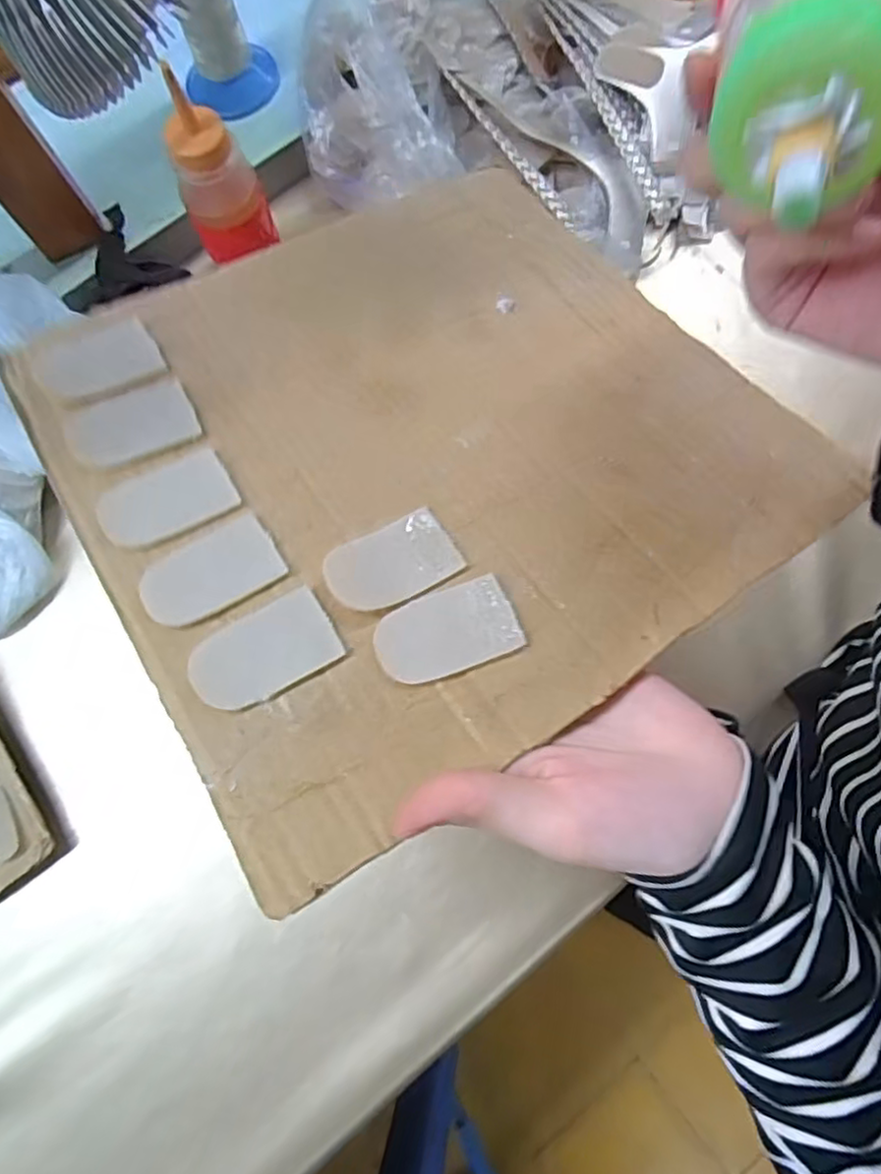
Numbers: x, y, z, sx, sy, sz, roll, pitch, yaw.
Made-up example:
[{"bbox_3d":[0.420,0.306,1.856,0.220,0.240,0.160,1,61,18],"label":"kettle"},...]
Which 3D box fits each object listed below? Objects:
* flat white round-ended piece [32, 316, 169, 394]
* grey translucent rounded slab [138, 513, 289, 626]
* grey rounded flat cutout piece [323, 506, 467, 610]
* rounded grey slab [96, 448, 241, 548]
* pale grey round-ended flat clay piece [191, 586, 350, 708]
[{"bbox_3d":[-0.151,-0.101,0.289,0.050,0.004,0.032,-30,74,-23],"label":"flat white round-ended piece"},{"bbox_3d":[-0.089,-0.005,0.252,0.052,0.004,0.030,-32,71,-17],"label":"grey translucent rounded slab"},{"bbox_3d":[-0.019,-0.009,0.252,0.050,0.004,0.031,-27,70,-19],"label":"grey rounded flat cutout piece"},{"bbox_3d":[-0.112,-0.035,0.265,0.052,0.004,0.033,-26,66,-15],"label":"rounded grey slab"},{"bbox_3d":[-0.065,0.024,0.238,0.052,0.004,0.032,-28,69,-19],"label":"pale grey round-ended flat clay piece"}]

